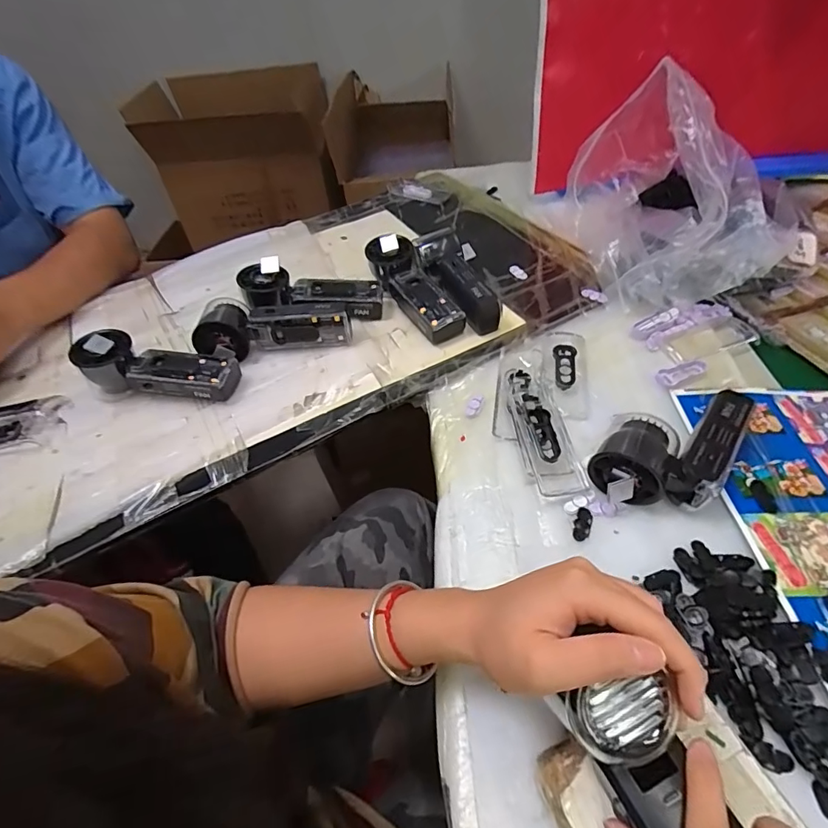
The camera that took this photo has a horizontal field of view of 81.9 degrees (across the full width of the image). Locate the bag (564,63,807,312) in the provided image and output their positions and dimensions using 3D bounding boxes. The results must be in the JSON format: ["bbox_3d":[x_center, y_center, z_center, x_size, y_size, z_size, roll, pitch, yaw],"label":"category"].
[{"bbox_3d":[0.300,-0.270,0.551,0.197,0.180,0.253,-9,48,-1],"label":"bag"}]

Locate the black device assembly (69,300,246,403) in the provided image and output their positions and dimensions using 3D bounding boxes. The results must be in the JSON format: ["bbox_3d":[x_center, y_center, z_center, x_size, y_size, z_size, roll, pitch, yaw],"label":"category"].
[{"bbox_3d":[-0.255,-0.070,0.508,0.156,0.057,0.115,1,48,8],"label":"black device assembly"}]

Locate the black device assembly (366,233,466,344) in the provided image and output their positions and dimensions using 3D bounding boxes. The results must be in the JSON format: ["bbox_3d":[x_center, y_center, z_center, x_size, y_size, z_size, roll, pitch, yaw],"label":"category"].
[{"bbox_3d":[-0.001,-0.146,0.554,0.054,0.056,0.152,-21,49,-12],"label":"black device assembly"}]

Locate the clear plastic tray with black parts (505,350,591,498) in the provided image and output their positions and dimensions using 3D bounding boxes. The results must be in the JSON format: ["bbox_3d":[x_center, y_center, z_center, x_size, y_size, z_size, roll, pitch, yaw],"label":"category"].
[{"bbox_3d":[0.114,-0.003,0.445,0.047,0.023,0.170,-7,48,1],"label":"clear plastic tray with black parts"}]

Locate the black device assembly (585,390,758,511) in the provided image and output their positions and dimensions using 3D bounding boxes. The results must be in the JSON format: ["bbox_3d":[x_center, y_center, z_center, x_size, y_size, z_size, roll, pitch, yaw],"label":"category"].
[{"bbox_3d":[0.215,0.026,0.395,0.087,0.050,0.137,31,59,30],"label":"black device assembly"}]

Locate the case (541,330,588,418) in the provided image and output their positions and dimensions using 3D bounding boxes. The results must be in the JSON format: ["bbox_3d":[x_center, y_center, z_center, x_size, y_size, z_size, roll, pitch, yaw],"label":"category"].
[{"bbox_3d":[0.152,-0.045,0.478,0.042,0.022,0.110,3,49,9],"label":"case"}]

